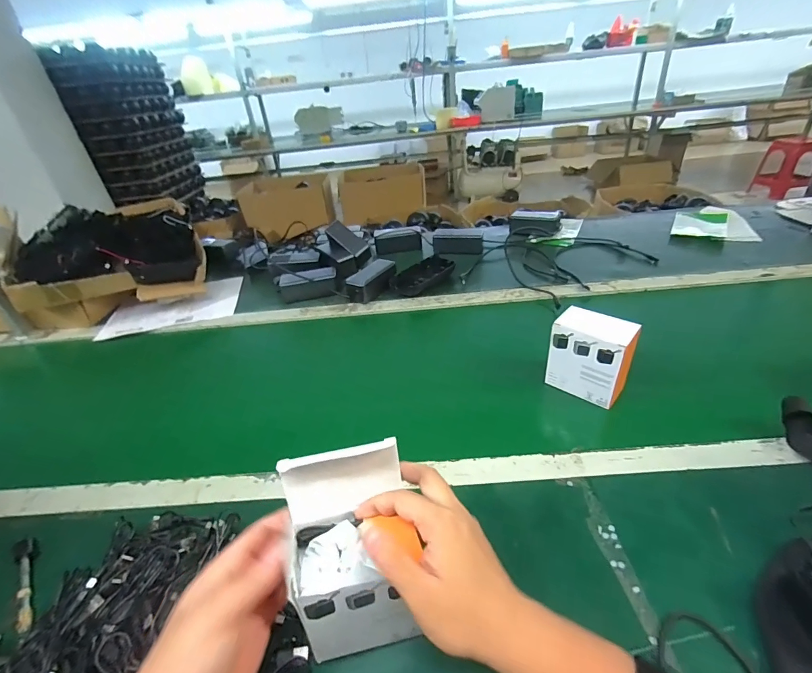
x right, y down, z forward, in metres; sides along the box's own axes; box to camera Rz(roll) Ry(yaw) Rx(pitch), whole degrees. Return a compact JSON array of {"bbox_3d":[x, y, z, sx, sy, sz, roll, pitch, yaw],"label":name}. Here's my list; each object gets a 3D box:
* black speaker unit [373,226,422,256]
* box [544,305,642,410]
[{"bbox_3d":[-0.023,-0.268,1.092,0.128,0.058,0.049,-12,33,-8],"label":"black speaker unit"},{"bbox_3d":[0.269,0.029,0.574,0.101,0.117,0.055,24,45,36],"label":"box"}]

